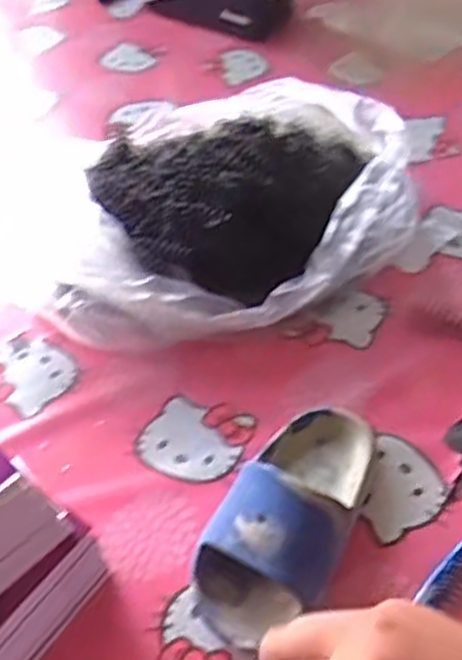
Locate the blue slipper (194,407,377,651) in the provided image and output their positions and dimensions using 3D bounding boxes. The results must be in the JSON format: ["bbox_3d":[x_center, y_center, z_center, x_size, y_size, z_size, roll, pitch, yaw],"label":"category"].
[{"bbox_3d":[0.040,0.114,0.504,0.079,0.060,0.172,17,51,22],"label":"blue slipper"}]

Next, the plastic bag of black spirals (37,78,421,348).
[{"bbox_3d":[0.002,-0.115,0.696,0.308,0.100,0.287,3,47,10],"label":"plastic bag of black spirals"}]

